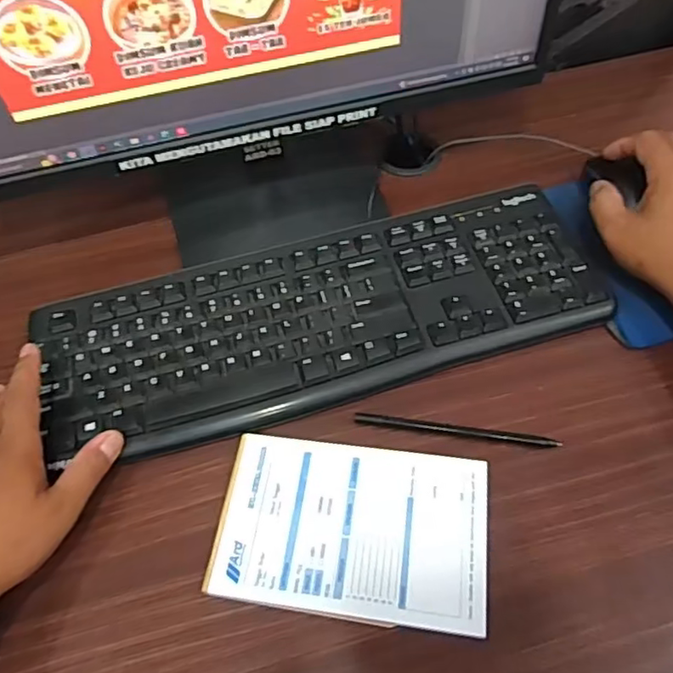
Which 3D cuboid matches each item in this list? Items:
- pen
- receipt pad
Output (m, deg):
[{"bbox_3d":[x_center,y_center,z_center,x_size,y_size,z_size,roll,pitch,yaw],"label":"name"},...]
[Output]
[{"bbox_3d":[0.082,0.064,0.407,0.138,0.005,0.008,7,58,9],"label":"pen"},{"bbox_3d":[0.010,0.120,0.374,0.166,0.012,0.105,5,57,8],"label":"receipt pad"}]

